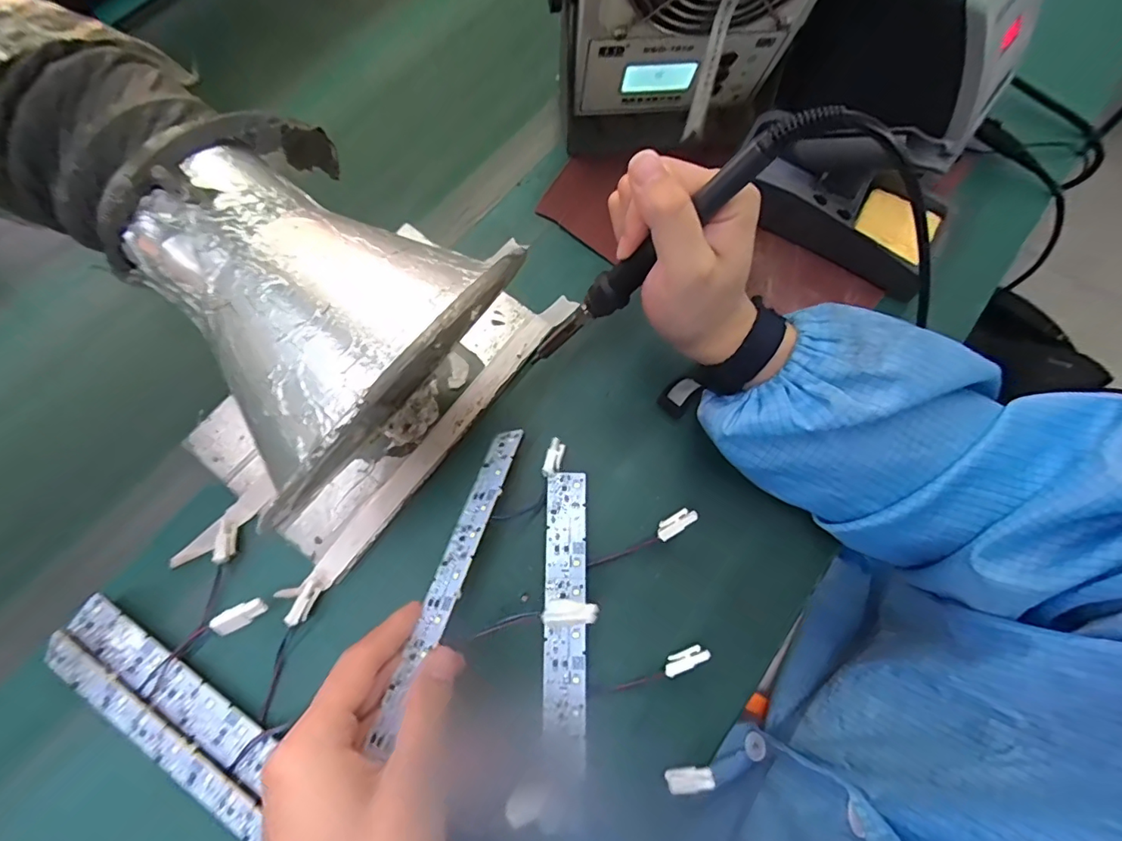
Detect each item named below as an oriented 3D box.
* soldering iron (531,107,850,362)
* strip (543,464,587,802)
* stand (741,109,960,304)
[{"bbox_3d":[0.045,-0.083,0.271,0.014,0.198,0.016,-3,66,-42],"label":"soldering iron"},{"bbox_3d":[0.003,0.116,0.305,0.024,0.006,0.172,2,72,-2],"label":"strip"},{"bbox_3d":[0.214,-0.164,0.370,0.148,0.085,0.074,28,74,7],"label":"stand"}]

